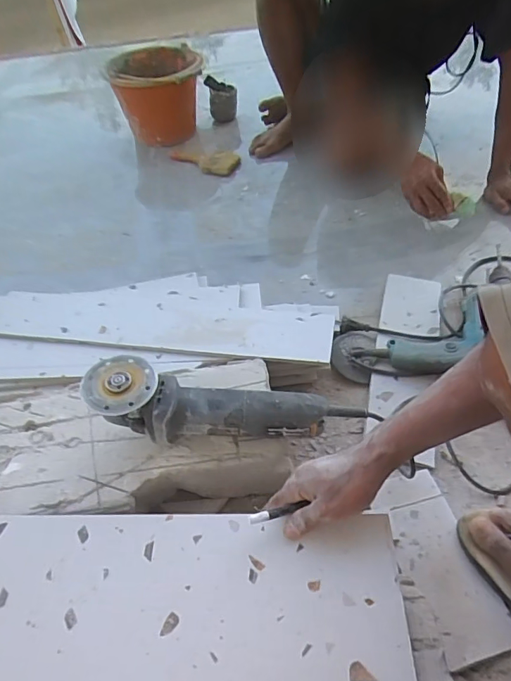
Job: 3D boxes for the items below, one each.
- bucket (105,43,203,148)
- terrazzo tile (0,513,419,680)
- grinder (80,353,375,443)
[{"bbox_3d":[-0.277,-0.705,1.340,0.257,0.209,0.265,-11,49,-4],"label":"bucket"},{"bbox_3d":[-0.148,0.270,0.440,0.569,0.010,0.203,-1,47,4],"label":"terrazzo tile"},{"bbox_3d":[-0.034,0.069,0.552,0.320,0.081,0.078,-4,49,2],"label":"grinder"}]

